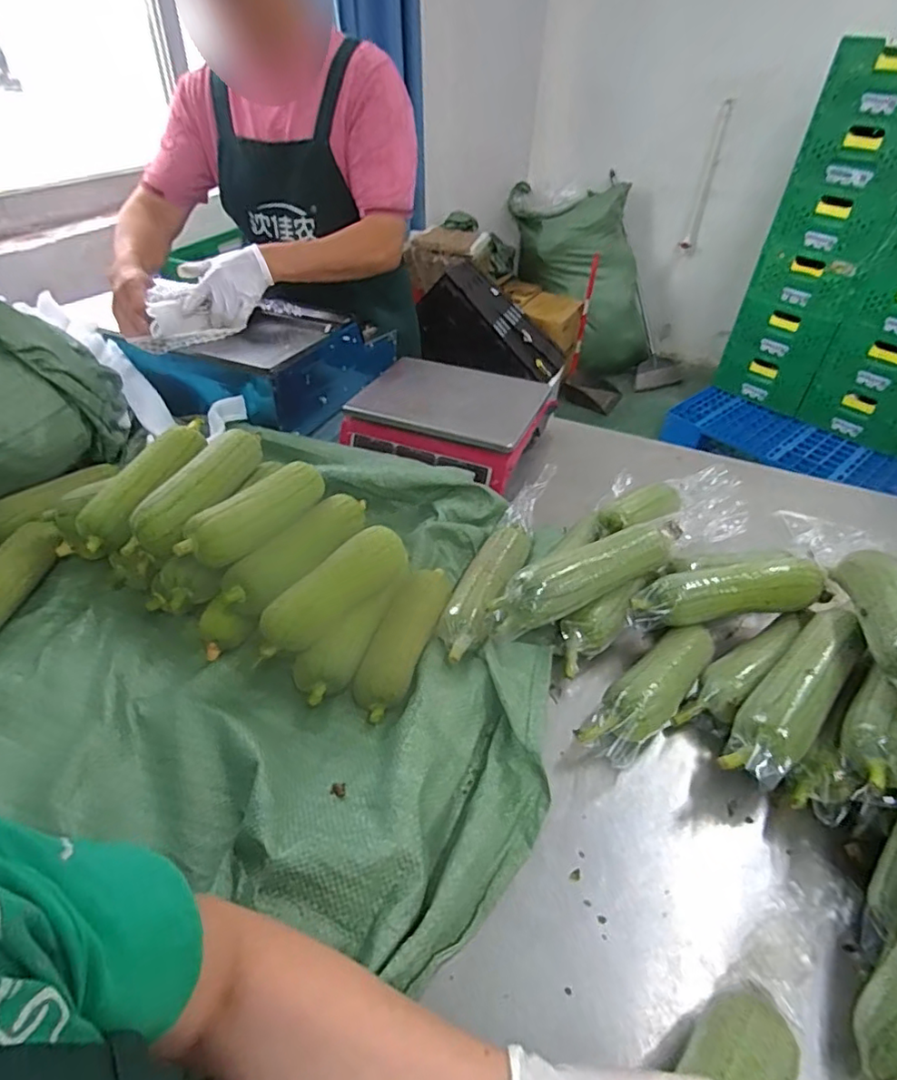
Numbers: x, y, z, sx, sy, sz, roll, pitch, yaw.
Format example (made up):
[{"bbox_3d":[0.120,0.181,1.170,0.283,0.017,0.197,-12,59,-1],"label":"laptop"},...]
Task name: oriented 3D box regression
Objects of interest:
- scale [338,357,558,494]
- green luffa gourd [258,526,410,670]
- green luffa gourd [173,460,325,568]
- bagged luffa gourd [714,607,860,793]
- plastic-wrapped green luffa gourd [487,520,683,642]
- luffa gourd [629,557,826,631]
[{"bbox_3d":[0.002,-0.215,0.994,0.306,0.084,0.260,20,43,19],"label":"scale"},{"bbox_3d":[-0.124,0.056,0.642,0.056,0.049,0.190,29,47,28],"label":"green luffa gourd"},{"bbox_3d":[-0.222,-0.029,0.685,0.055,0.057,0.200,24,45,24],"label":"green luffa gourd"},{"bbox_3d":[0.350,0.149,0.577,0.062,0.057,0.221,33,49,31],"label":"bagged luffa gourd"},{"bbox_3d":[0.167,0.045,0.690,0.273,0.074,0.066,-21,46,-25],"label":"plastic-wrapped green luffa gourd"},{"bbox_3d":[0.328,0.062,0.687,0.222,0.051,0.059,-4,41,-7],"label":"luffa gourd"}]

